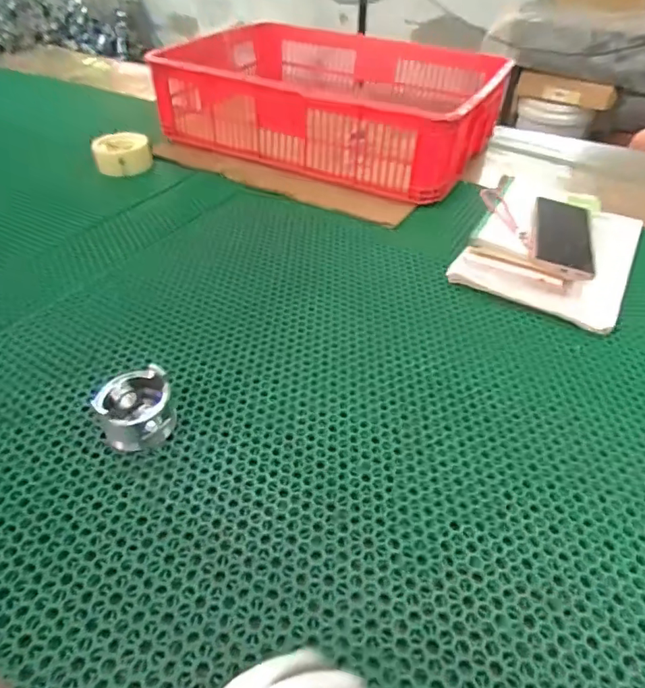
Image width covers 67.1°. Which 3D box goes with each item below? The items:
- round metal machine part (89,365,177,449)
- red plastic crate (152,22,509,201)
[{"bbox_3d":[-0.173,0.061,0.455,0.066,0.051,0.063,2,42,-1],"label":"round metal machine part"},{"bbox_3d":[0.034,-0.494,0.994,0.595,0.171,0.466,19,45,18],"label":"red plastic crate"}]

